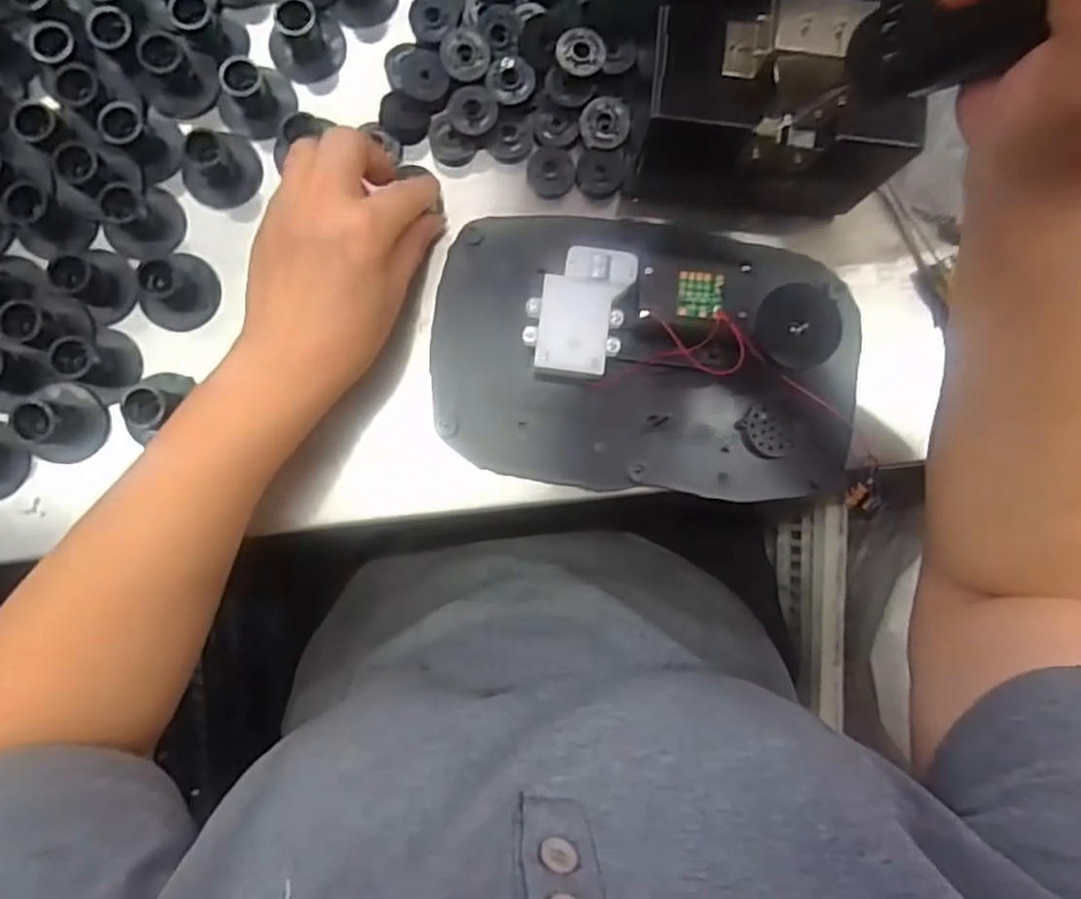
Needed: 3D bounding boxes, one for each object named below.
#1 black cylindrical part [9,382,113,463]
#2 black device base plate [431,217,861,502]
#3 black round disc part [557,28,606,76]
[{"bbox_3d":[-0.248,-0.014,0.348,0.032,0.037,0.040,15,85,-1],"label":"black cylindrical part"},{"bbox_3d":[0.059,-0.051,0.353,0.224,0.027,0.139,5,84,-5],"label":"black device base plate"},{"bbox_3d":[0.022,-0.218,0.367,0.025,0.004,0.025,0,101,2],"label":"black round disc part"}]

